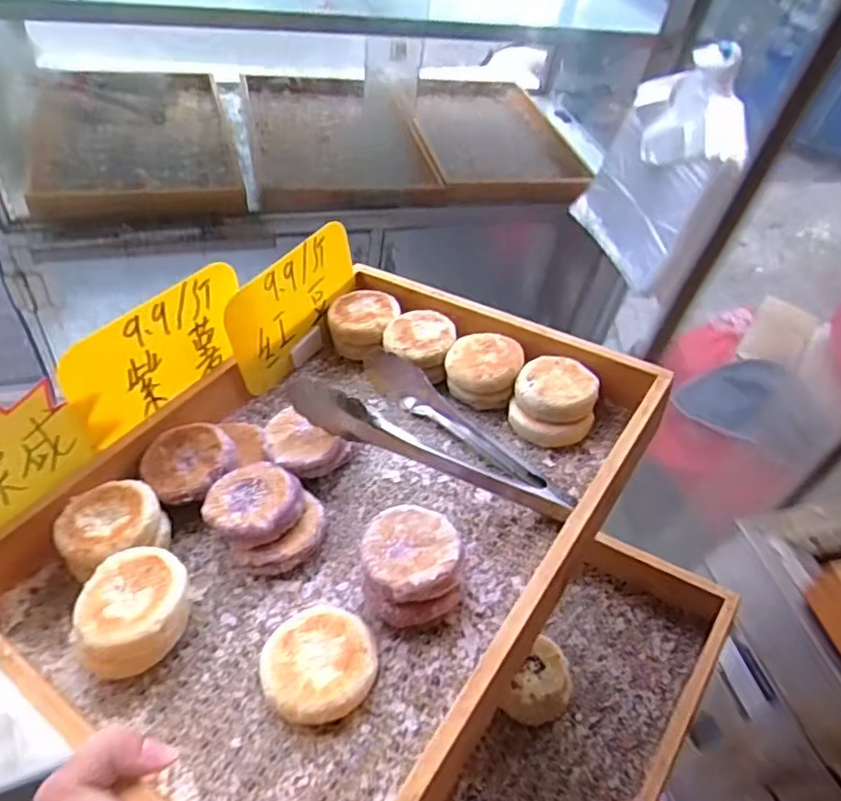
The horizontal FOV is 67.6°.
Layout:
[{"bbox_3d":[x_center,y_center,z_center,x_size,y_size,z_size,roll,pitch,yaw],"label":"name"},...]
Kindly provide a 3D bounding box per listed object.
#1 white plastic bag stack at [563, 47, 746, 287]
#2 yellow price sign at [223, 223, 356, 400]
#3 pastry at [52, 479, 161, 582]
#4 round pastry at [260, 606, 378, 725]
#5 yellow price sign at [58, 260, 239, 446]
[{"bbox_3d":[0.433,-0.422,1.151,0.031,0.417,0.293,-3,56,-19],"label":"white plastic bag stack"},{"bbox_3d":[-0.100,-0.079,0.519,0.007,0.087,0.142,20,52,30],"label":"yellow price sign"},{"bbox_3d":[-0.194,0.076,0.390,0.058,0.017,0.055,-25,47,-25],"label":"pastry"},{"bbox_3d":[-0.055,0.144,0.344,0.059,0.020,0.058,0,42,0],"label":"round pastry"},{"bbox_3d":[-0.179,-0.032,0.436,0.012,0.078,0.135,22,50,27],"label":"yellow price sign"}]

